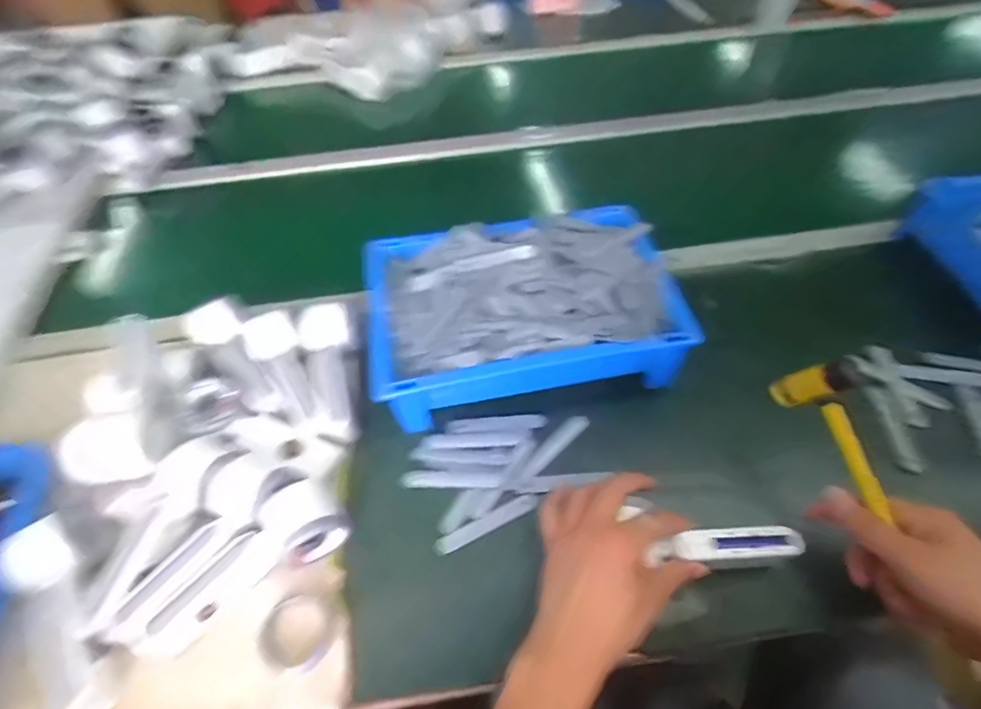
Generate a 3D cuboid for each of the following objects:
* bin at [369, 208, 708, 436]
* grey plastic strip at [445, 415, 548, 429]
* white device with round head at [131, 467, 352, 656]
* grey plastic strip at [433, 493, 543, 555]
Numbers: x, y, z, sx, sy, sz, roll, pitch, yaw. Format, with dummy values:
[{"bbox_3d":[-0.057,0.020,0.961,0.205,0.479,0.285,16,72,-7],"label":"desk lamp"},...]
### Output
[{"bbox_3d":[0.032,-0.045,0.553,0.310,0.095,0.223,-7,51,-5],"label":"bin"},{"bbox_3d":[0.007,0.071,0.530,0.101,0.005,0.015,-1,51,0],"label":"grey plastic strip"},{"bbox_3d":[-0.217,0.171,0.431,0.174,0.042,0.075,-32,57,-22],"label":"white device with round head"},{"bbox_3d":[-0.002,0.156,0.468,0.103,0.004,0.016,-25,74,-8],"label":"grey plastic strip"}]

